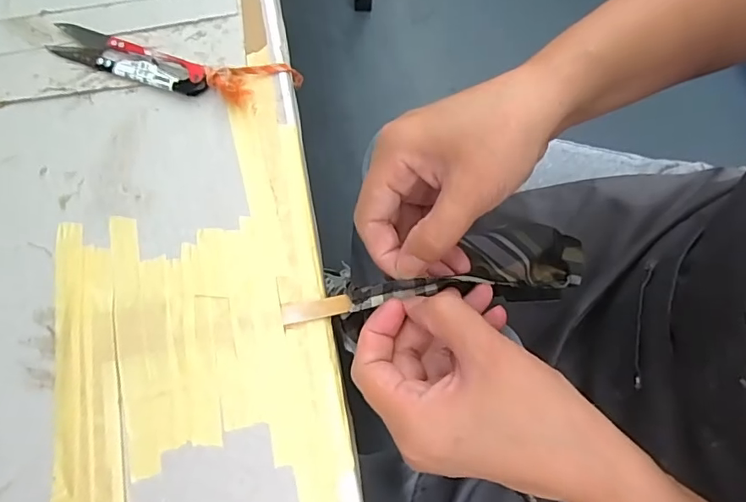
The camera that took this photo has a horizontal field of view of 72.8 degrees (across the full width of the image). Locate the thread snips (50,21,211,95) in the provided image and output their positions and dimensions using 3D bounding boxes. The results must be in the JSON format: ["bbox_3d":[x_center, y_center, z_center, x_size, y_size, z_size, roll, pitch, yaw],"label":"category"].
[{"bbox_3d":[-0.146,-0.116,0.301,0.103,0.010,0.024,19,73,6],"label":"thread snips"}]

